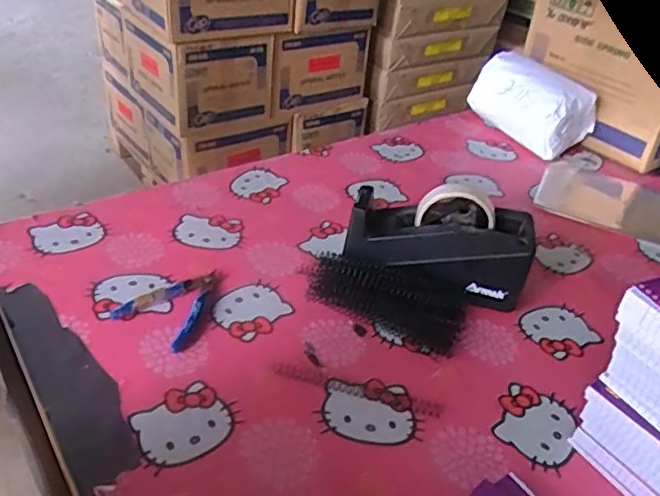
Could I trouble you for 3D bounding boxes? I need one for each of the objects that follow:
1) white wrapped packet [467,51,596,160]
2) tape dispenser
[{"bbox_3d":[0.338,-0.241,1.018,0.094,0.123,0.187,-18,42,-33],"label":"white wrapped packet"},{"bbox_3d":[0.117,-0.004,0.660,0.195,0.110,0.077,8,35,0],"label":"tape dispenser"}]

